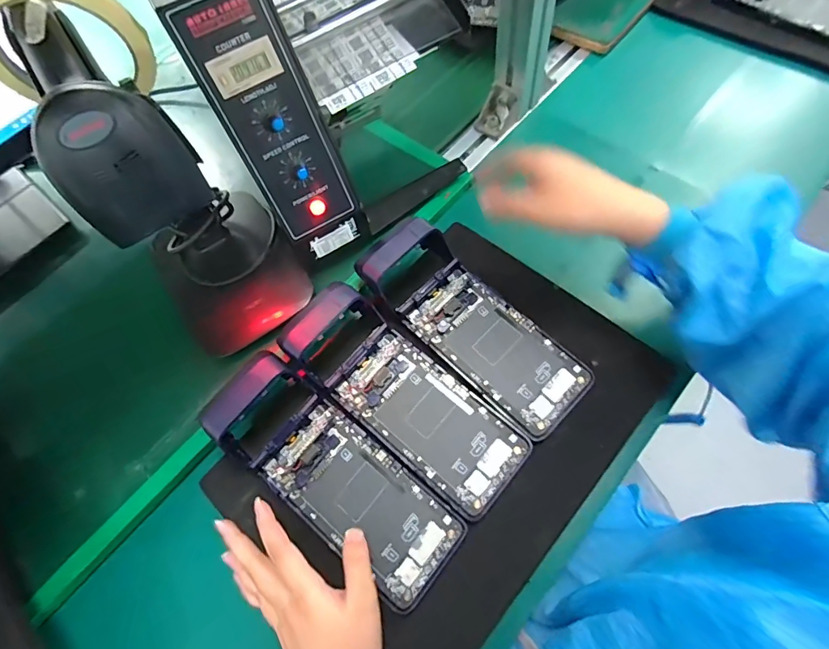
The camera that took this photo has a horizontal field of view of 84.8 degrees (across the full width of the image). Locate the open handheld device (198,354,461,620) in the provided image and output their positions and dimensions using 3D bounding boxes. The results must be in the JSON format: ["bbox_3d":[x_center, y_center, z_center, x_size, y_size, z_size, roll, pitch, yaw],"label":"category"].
[{"bbox_3d":[-0.067,0.116,0.363,0.220,0.027,0.079,37,75,11],"label":"open handheld device"}]

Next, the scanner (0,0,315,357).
[{"bbox_3d":[-0.180,-0.095,0.345,0.101,0.231,0.145,-37,69,-11],"label":"scanner"}]

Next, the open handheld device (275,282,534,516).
[{"bbox_3d":[-0.011,0.055,0.378,0.217,0.026,0.083,40,75,16],"label":"open handheld device"}]

